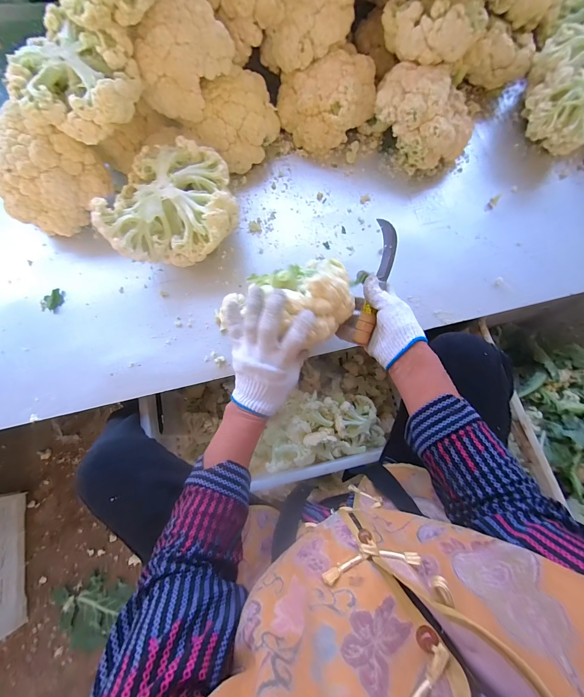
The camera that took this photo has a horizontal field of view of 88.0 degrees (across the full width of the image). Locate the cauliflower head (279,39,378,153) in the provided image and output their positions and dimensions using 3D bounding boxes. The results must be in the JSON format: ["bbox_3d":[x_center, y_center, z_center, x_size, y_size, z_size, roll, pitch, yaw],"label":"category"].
[{"bbox_3d":[0.069,-0.484,0.595,0.185,0.101,0.139,-14,79,-3],"label":"cauliflower head"}]

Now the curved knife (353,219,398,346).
[{"bbox_3d":[0.120,-0.095,0.438,0.033,0.015,0.179,16,92,3],"label":"curved knife"}]

